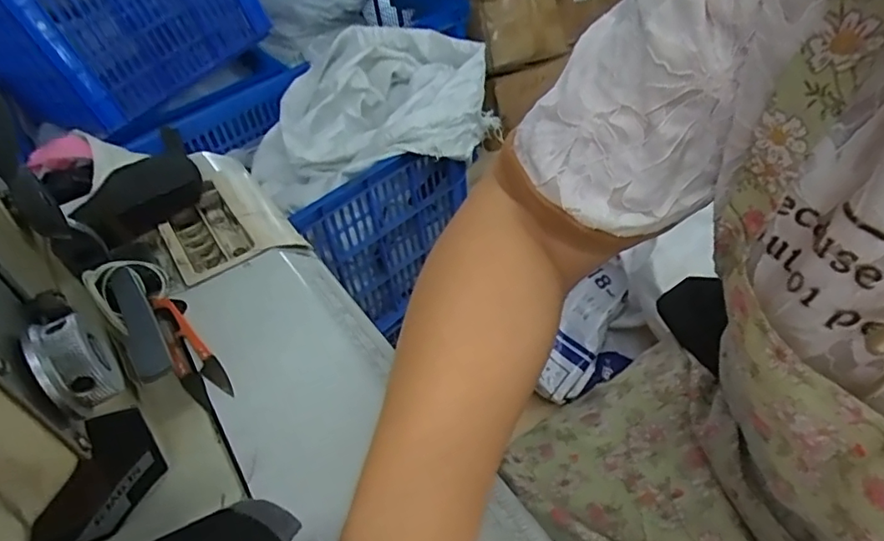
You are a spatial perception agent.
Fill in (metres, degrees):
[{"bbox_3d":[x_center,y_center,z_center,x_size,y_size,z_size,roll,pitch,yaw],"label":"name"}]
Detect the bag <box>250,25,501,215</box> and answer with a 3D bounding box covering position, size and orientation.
[{"bbox_3d":[-0.130,-0.267,0.941,0.385,0.151,0.362,-22,46,-15],"label":"bag"}]

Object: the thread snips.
[{"bbox_3d":[-0.186,0.052,0.396,0.026,0.006,0.119,-35,50,-26],"label":"thread snips"}]

